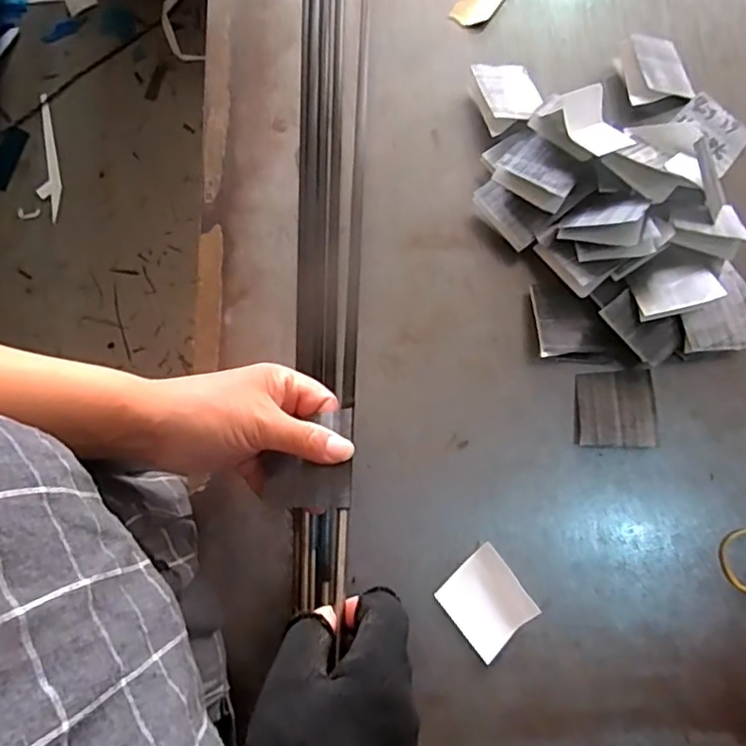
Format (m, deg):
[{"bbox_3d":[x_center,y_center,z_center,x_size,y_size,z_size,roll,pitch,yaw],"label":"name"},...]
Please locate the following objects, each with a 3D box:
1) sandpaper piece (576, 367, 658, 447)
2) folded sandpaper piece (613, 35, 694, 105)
[{"bbox_3d":[0.178,0.025,0.440,0.056,0.012,0.056,2,79,0],"label":"sandpaper piece"},{"bbox_3d":[0.227,-0.245,0.481,0.050,0.026,0.058,-16,80,-4],"label":"folded sandpaper piece"}]

